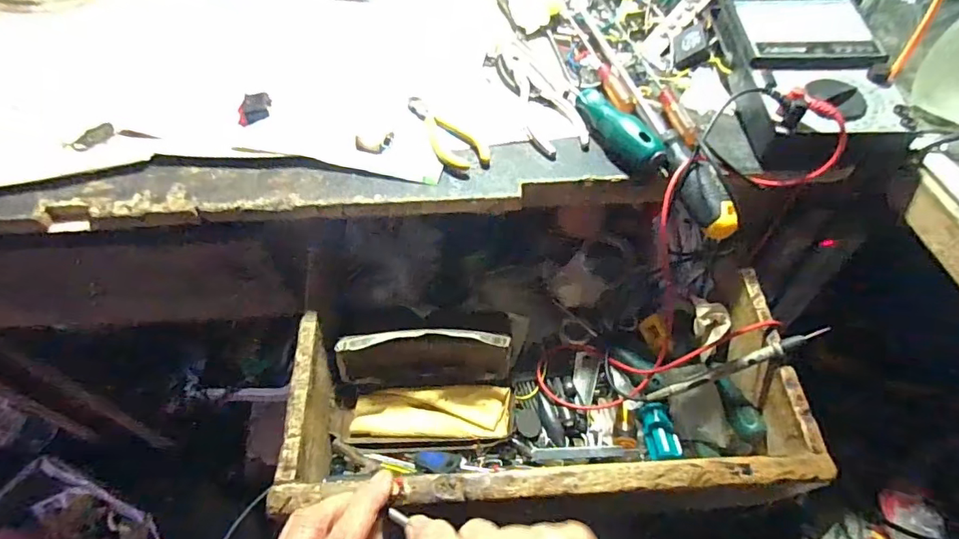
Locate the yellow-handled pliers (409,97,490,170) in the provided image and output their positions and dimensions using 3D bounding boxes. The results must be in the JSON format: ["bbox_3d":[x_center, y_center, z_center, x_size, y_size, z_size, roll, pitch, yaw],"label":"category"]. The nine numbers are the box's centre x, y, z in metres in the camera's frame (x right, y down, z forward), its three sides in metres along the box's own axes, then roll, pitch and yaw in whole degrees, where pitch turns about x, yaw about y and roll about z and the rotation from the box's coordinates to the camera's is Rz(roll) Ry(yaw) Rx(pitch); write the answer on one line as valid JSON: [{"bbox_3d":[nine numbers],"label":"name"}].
[{"bbox_3d":[-0.032,-0.114,0.422,0.034,0.006,0.101,-33,61,-22],"label":"yellow-handled pliers"}]

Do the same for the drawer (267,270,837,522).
[{"bbox_3d":[0.047,0.113,0.436,0.385,0.109,0.185,-3,55,-3],"label":"drawer"}]

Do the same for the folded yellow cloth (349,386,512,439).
[{"bbox_3d":[-0.043,0.131,0.469,0.140,0.008,0.045,1,71,-4],"label":"folded yellow cloth"}]

